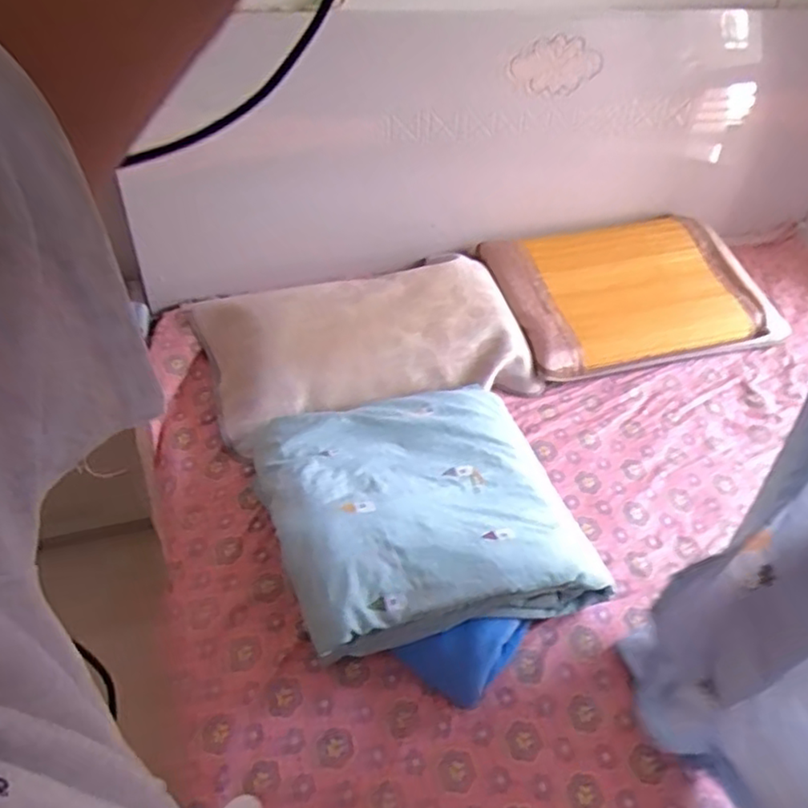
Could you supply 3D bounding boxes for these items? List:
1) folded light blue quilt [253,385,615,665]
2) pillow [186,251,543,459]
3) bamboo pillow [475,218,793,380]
[{"bbox_3d":[0.022,0.143,1.059,0.492,0.110,0.455,-10,51,-15],"label":"folded light blue quilt"},{"bbox_3d":[-0.084,-0.133,1.342,0.637,0.132,0.406,-14,51,-16],"label":"pillow"},{"bbox_3d":[0.537,-0.266,1.502,0.642,0.158,0.375,-9,50,-15],"label":"bamboo pillow"}]

